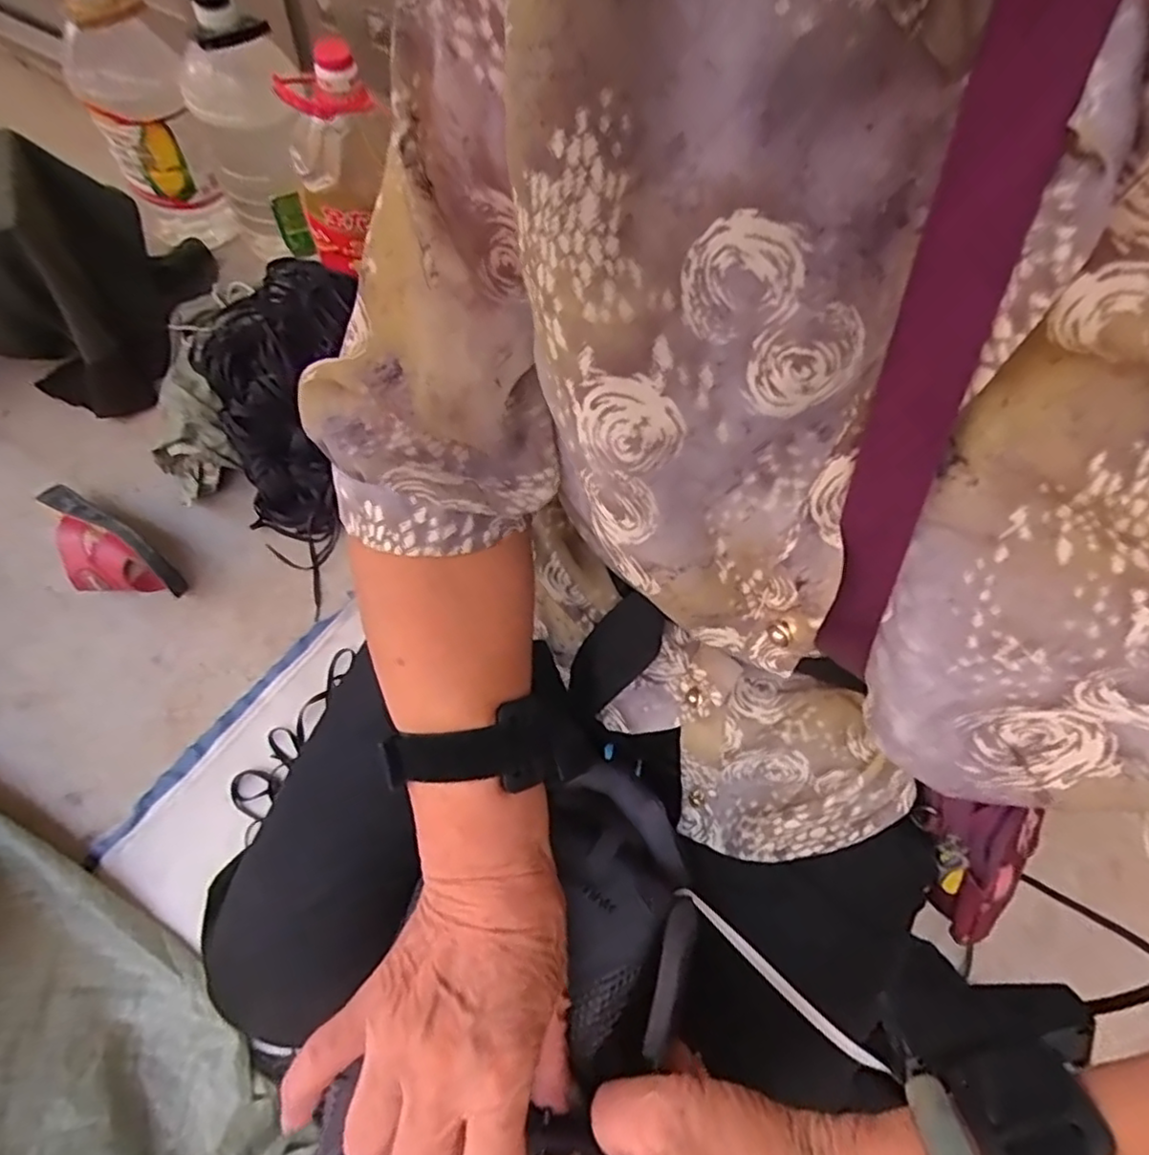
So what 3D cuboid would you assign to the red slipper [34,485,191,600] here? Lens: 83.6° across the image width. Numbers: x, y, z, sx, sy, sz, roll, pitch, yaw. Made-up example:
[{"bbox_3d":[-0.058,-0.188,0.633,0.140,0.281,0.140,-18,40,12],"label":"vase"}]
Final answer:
[{"bbox_3d":[-0.617,-0.033,0.826,0.227,0.082,0.090,30,65,10],"label":"red slipper"}]

